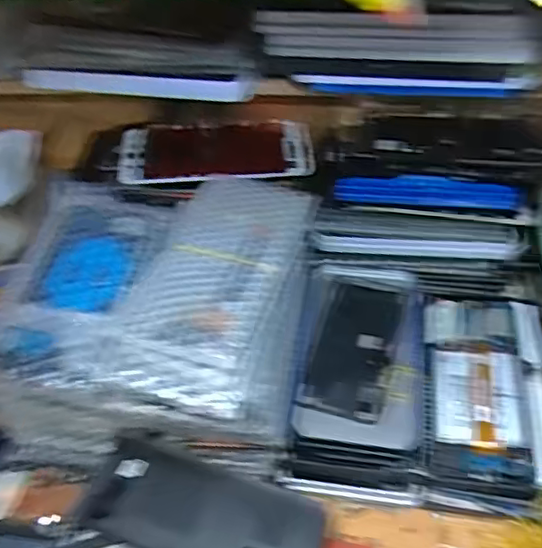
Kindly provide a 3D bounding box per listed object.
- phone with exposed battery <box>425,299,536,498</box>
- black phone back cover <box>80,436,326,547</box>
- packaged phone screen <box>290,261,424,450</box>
[{"bbox_3d":[0.156,0.083,0.460,0.071,0.004,0.161,4,50,9],"label":"phone with exposed battery"},{"bbox_3d":[-0.045,0.156,0.393,0.155,0.010,0.062,13,52,16],"label":"black phone back cover"},{"bbox_3d":[0.073,0.057,0.486,0.094,0.013,0.166,4,50,9],"label":"packaged phone screen"}]

